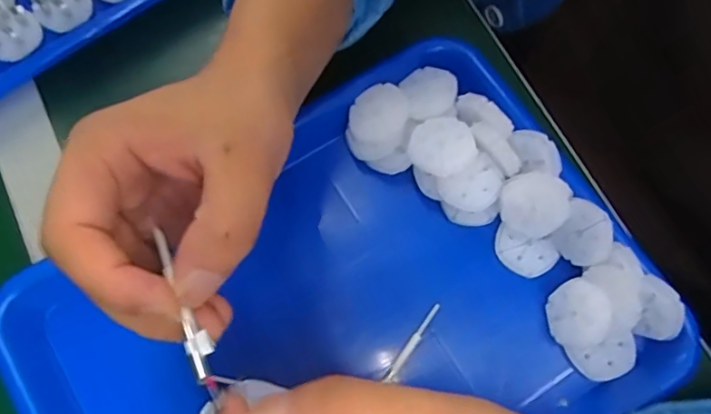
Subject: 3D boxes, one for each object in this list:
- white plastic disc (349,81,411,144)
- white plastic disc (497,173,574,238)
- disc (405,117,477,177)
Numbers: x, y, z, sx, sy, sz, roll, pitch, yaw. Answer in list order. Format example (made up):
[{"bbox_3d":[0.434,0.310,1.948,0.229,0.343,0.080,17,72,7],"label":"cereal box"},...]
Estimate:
[{"bbox_3d":[0.015,-0.057,0.342,0.034,0.004,0.039,20,74,7],"label":"white plastic disc"},{"bbox_3d":[0.104,-0.001,0.328,0.038,0.011,0.038,1,94,14],"label":"white plastic disc"},{"bbox_3d":[0.051,-0.036,0.331,0.037,0.010,0.036,0,73,1],"label":"disc"}]

